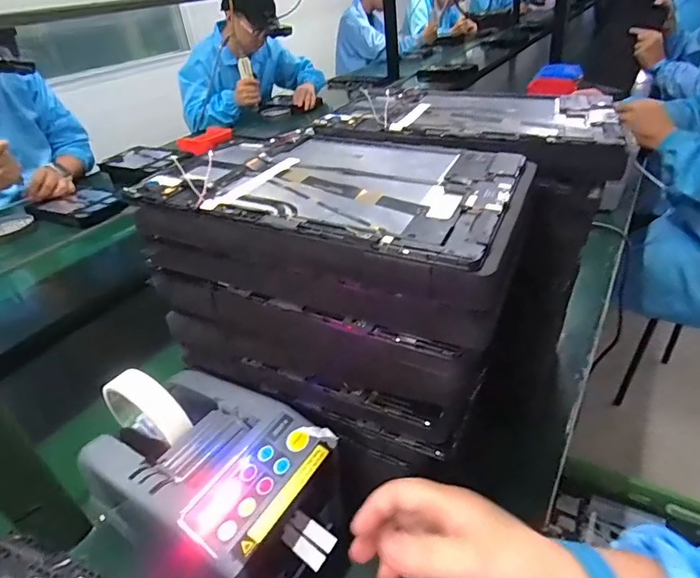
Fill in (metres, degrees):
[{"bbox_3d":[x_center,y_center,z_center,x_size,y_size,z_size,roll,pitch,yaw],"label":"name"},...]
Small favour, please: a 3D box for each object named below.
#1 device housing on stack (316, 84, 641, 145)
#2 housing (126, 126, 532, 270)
[{"bbox_3d":[0.115,-0.169,0.421,0.238,0.023,0.184,9,38,23],"label":"device housing on stack"},{"bbox_3d":[-0.011,-0.080,0.316,0.237,0.017,0.159,10,38,24],"label":"housing"}]

